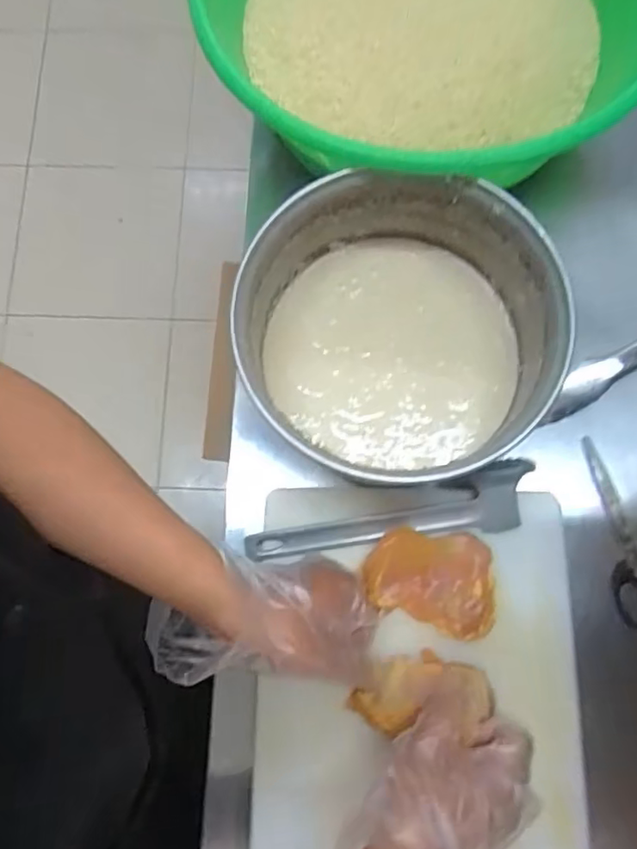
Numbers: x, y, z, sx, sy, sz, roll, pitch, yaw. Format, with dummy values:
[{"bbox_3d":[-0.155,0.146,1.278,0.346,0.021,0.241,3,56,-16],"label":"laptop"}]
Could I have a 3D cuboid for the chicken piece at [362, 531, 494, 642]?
[{"bbox_3d":[0.088,0.125,0.474,0.098,0.017,0.078,3,79,2],"label":"chicken piece"}]

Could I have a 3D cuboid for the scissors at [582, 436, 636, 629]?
[{"bbox_3d":[0.264,0.085,0.503,0.056,0.018,0.154,-11,79,-1],"label":"scissors"}]

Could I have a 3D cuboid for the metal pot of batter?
[{"bbox_3d":[0.063,-0.061,0.478,0.224,0.132,0.217,0,79,1],"label":"metal pot of batter"}]

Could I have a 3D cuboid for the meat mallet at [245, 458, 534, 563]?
[{"bbox_3d":[0.054,0.076,0.486,0.227,0.031,0.050,-10,79,-1],"label":"meat mallet"}]

